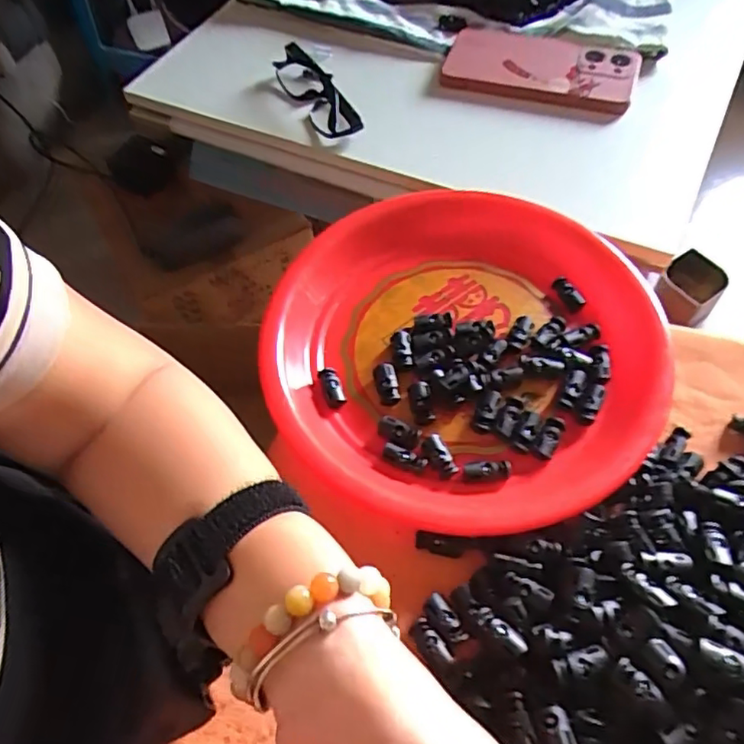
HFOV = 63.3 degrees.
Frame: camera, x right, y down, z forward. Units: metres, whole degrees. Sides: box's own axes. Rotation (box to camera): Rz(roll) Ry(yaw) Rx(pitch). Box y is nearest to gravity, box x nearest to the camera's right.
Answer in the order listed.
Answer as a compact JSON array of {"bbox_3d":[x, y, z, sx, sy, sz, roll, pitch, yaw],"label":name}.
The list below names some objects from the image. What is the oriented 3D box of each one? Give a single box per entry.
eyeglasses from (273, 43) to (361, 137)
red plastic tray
[{"bbox_3d":[-0.051,-0.245,0.531,0.032,0.034,0.134,-25,59,-12],"label":"eyeglasses"},{"bbox_3d":[0.057,-0.017,0.405,0.247,0.035,0.250,10,59,10],"label":"red plastic tray"}]

